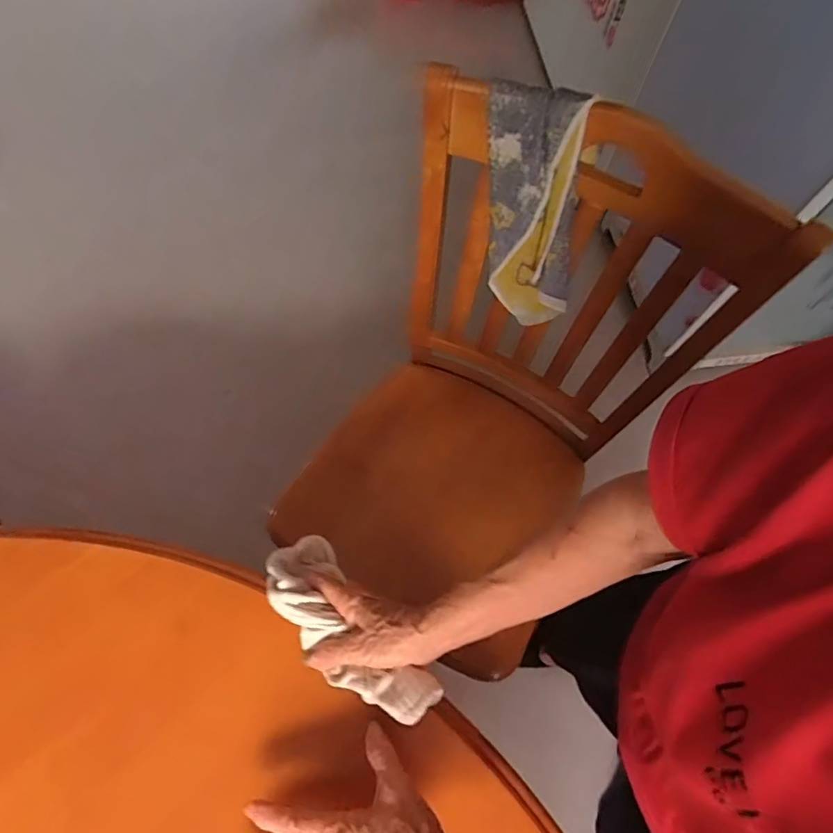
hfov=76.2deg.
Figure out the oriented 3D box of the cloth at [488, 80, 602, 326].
[{"bbox_3d":[0.134,-0.224,0.622,0.135,0.274,0.082,11,68,3],"label":"cloth"}]

